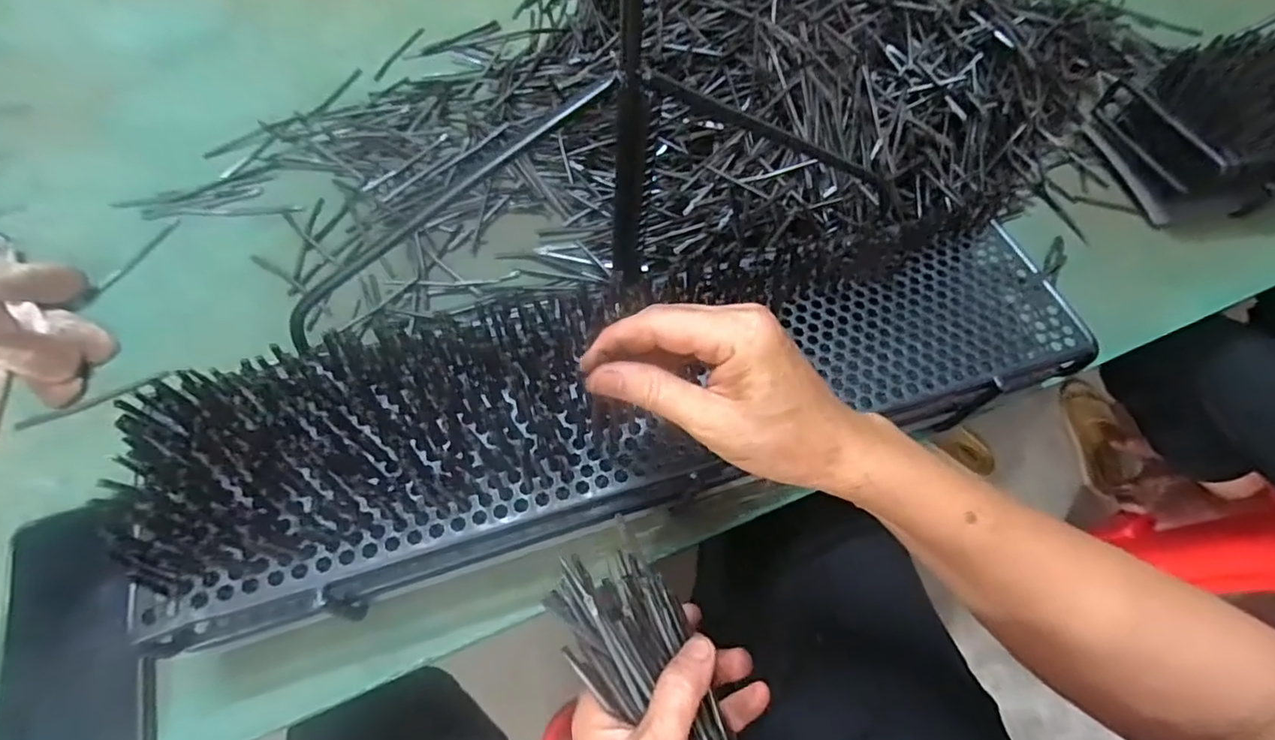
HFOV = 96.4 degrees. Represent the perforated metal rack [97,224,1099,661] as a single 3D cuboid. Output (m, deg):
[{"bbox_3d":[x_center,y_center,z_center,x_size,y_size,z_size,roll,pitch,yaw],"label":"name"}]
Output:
[{"bbox_3d":[0.014,0.013,0.372,0.585,0.073,0.137,-14,63,-13],"label":"perforated metal rack"}]

